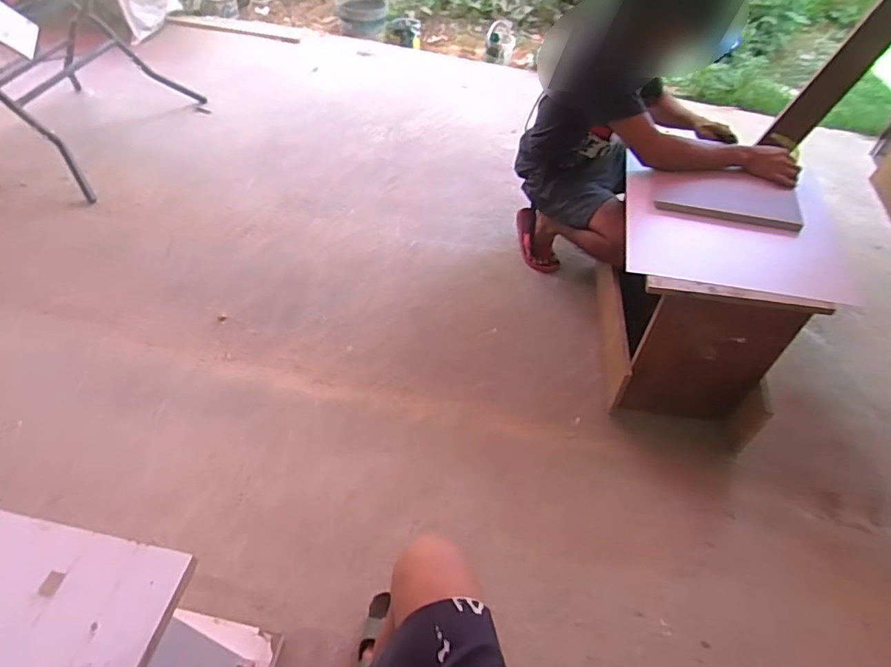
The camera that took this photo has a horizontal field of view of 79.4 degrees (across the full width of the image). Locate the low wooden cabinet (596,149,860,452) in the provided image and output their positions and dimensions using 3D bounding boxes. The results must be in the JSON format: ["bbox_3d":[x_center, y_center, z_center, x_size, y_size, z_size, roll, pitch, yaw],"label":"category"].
[{"bbox_3d":[0.647,-0.089,1.426,0.425,0.450,0.575,10,51,8],"label":"low wooden cabinet"}]

